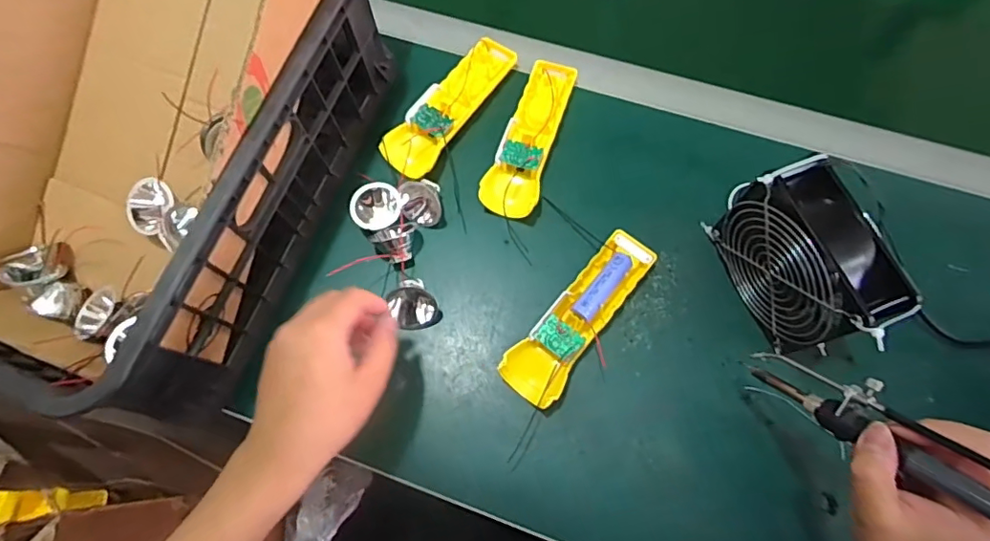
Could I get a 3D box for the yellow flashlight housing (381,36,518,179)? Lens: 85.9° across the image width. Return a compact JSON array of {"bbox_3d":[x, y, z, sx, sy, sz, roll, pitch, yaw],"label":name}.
[{"bbox_3d":[-0.043,-0.162,0.522,0.050,0.024,0.171,32,76,12],"label":"yellow flashlight housing"}]

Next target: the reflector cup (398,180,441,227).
[{"bbox_3d":[-0.067,-0.062,0.488,0.034,0.024,0.039,-7,71,0],"label":"reflector cup"}]

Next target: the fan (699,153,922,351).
[{"bbox_3d":[0.231,-0.005,0.402,0.047,0.122,0.130,-22,72,-5],"label":"fan"}]

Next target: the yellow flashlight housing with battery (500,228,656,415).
[{"bbox_3d":[0.072,0.036,0.447,0.049,0.036,0.165,37,77,13],"label":"yellow flashlight housing with battery"}]

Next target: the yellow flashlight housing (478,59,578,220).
[{"bbox_3d":[0.033,-0.129,0.506,0.052,0.026,0.171,15,73,7],"label":"yellow flashlight housing"}]

